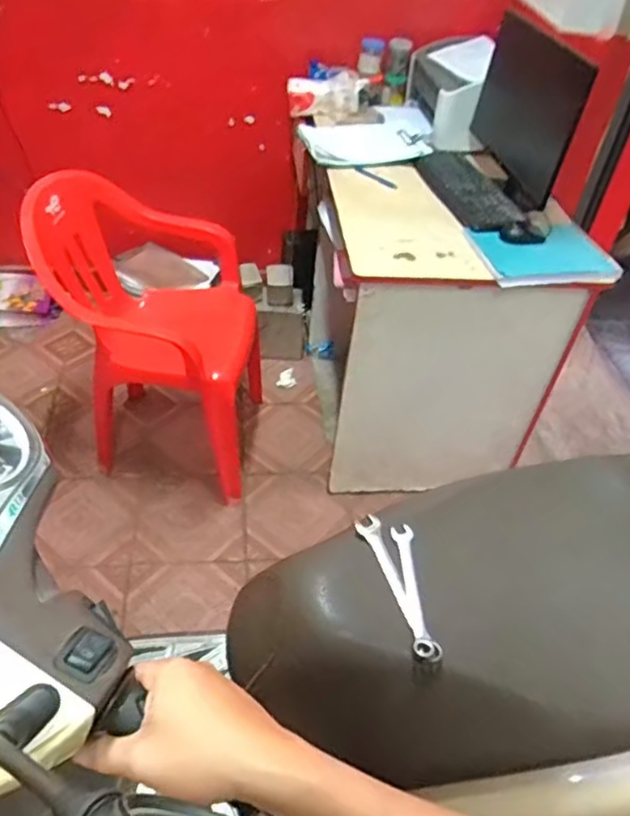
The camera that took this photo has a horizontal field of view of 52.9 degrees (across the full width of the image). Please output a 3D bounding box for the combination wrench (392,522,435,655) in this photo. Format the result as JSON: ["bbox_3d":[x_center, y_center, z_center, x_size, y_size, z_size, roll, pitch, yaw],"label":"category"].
[{"bbox_3d":[0.099,0.181,0.640,0.019,0.013,0.144,0,45,-7],"label":"combination wrench"}]

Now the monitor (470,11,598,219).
[{"bbox_3d":[0.533,-0.757,1.621,0.058,0.338,0.559,0,45,-7],"label":"monitor"}]

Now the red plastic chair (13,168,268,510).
[{"bbox_3d":[-0.400,-0.189,1.647,0.493,0.703,0.531,3,44,-4],"label":"red plastic chair"}]

